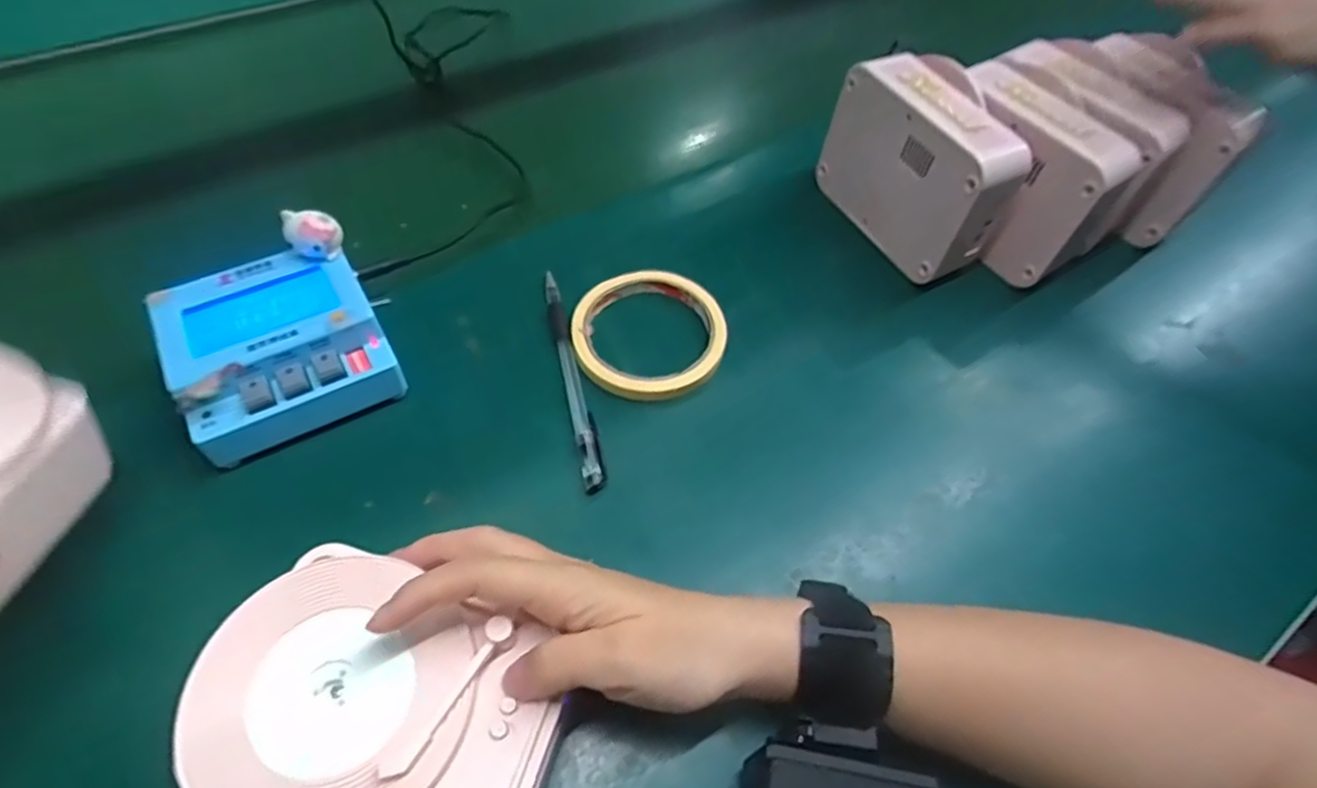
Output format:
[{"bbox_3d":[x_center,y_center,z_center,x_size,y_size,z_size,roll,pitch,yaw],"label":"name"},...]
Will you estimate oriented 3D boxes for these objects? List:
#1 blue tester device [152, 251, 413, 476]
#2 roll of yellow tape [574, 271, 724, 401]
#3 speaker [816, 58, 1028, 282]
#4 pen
[{"bbox_3d":[-0.205,-0.024,0.369,0.099,0.048,0.098,-24,60,-20],"label":"blue tester device"},{"bbox_3d":[-0.005,-0.037,0.411,0.092,0.015,0.090,2,54,-3],"label":"roll of yellow tape"},{"bbox_3d":[0.169,-0.154,0.447,0.049,0.099,0.128,-23,59,-20],"label":"speaker"},{"bbox_3d":[-0.051,-0.013,0.393,0.013,0.007,0.153,-10,56,-12],"label":"pen"}]

